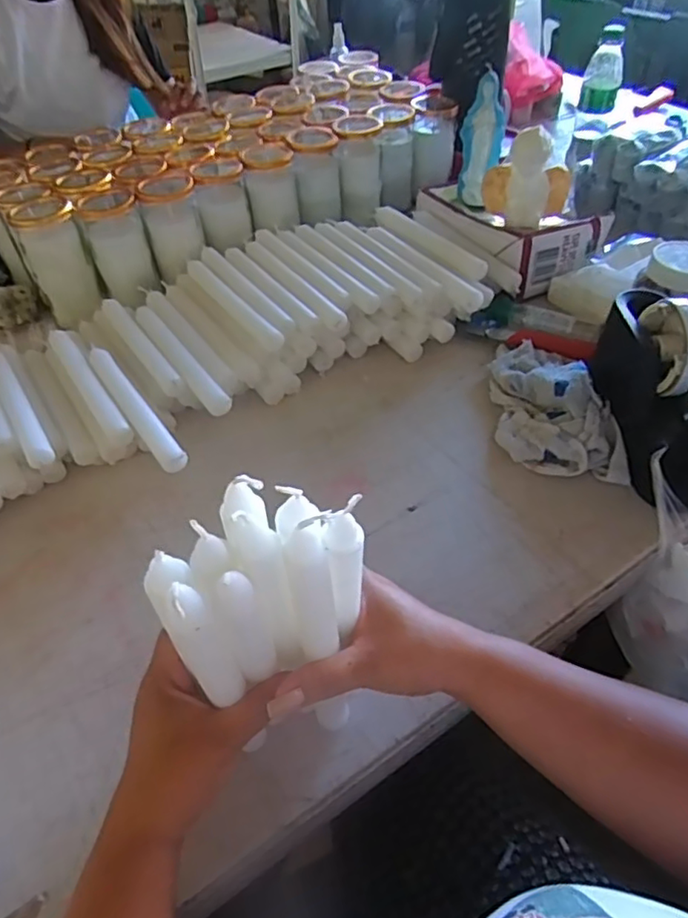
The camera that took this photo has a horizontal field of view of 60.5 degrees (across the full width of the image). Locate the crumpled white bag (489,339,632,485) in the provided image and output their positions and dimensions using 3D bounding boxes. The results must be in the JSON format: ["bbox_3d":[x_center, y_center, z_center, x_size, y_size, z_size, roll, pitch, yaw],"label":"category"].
[{"bbox_3d":[0.198,-0.064,0.570,0.098,0.042,0.188,-2,47,2],"label":"crumpled white bag"}]

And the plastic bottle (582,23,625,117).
[{"bbox_3d":[0.405,-0.603,0.916,0.052,0.109,0.053,11,49,14],"label":"plastic bottle"}]

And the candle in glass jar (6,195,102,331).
[{"bbox_3d":[-0.341,-0.236,0.705,0.068,0.126,0.077,-26,51,-19],"label":"candle in glass jar"}]

